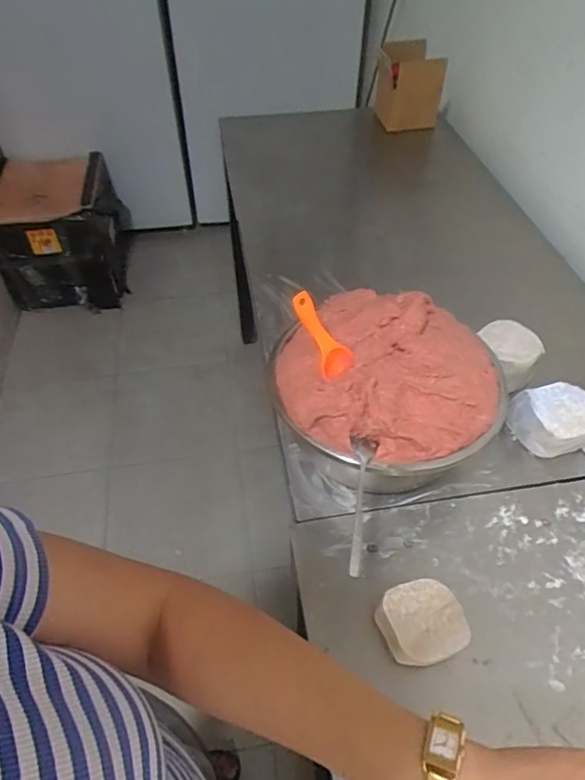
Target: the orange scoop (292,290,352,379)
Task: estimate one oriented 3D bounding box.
[{"bbox_3d":[0.030,-0.061,0.585,0.030,0.105,0.026,-5,39,42],"label":"orange scoop"}]

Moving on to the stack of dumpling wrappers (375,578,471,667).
[{"bbox_3d":[0.138,0.248,0.571,0.086,0.039,0.077,-19,51,-16],"label":"stack of dumpling wrappers"}]

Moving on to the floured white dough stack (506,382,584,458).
[{"bbox_3d":[0.346,0.047,0.721,0.094,0.083,0.078,-5,49,-4],"label":"floured white dough stack"}]

